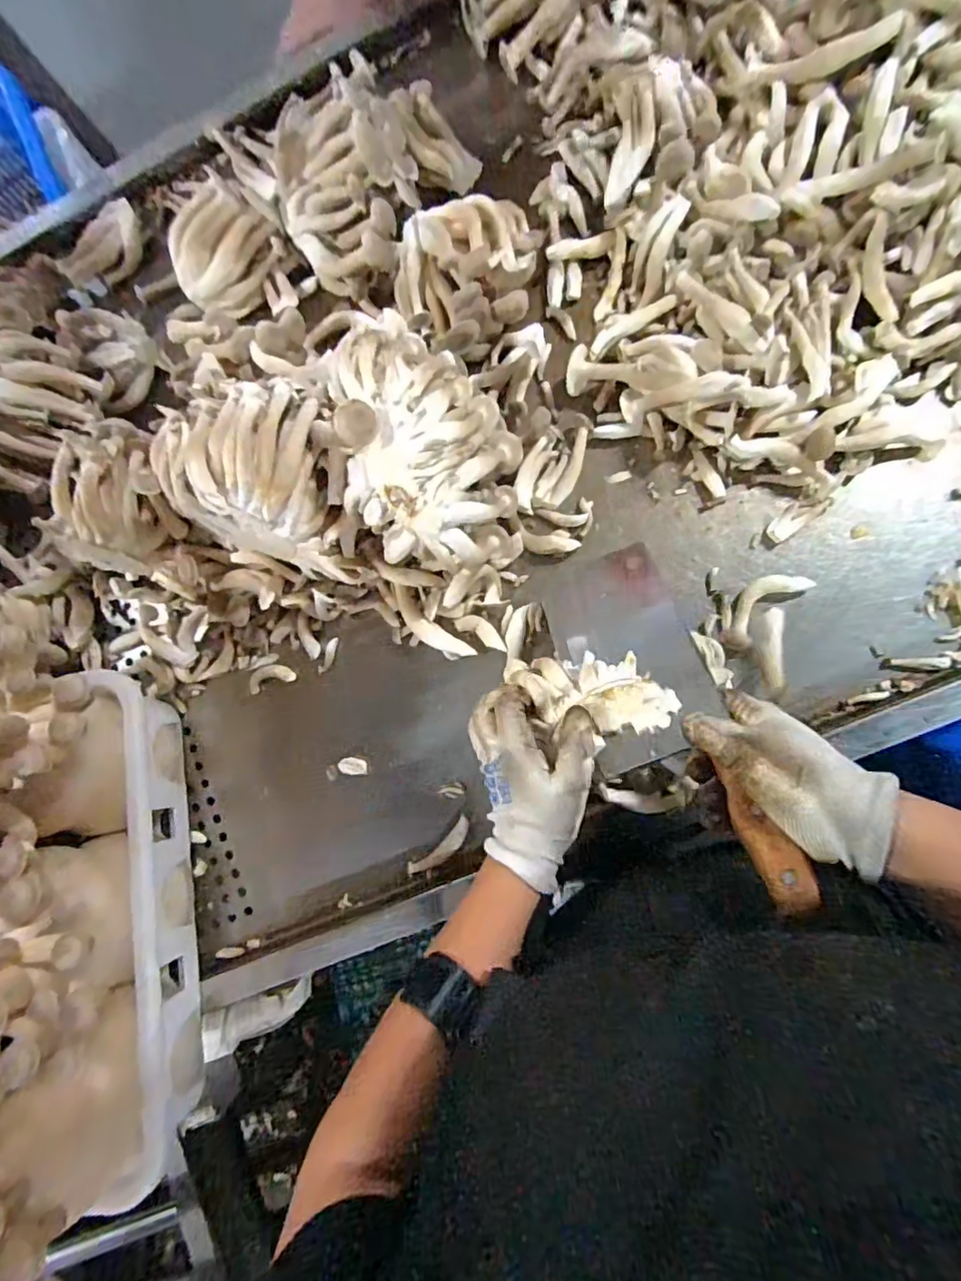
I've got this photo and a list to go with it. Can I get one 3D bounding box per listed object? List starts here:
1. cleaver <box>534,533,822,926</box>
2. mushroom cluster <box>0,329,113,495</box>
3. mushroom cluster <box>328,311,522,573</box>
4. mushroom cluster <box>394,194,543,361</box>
[{"bbox_3d":[0.132,0.046,0.420,0.104,0.028,0.305,-24,53,6],"label":"cleaver"},{"bbox_3d":[-0.474,-0.231,0.571,0.103,0.090,0.166,32,90,9],"label":"mushroom cluster"},{"bbox_3d":[-0.038,-0.167,0.484,0.132,0.156,0.198,1,86,8],"label":"mushroom cluster"},{"bbox_3d":[-0.010,-0.346,0.531,0.144,0.080,0.133,-1,85,8],"label":"mushroom cluster"}]

